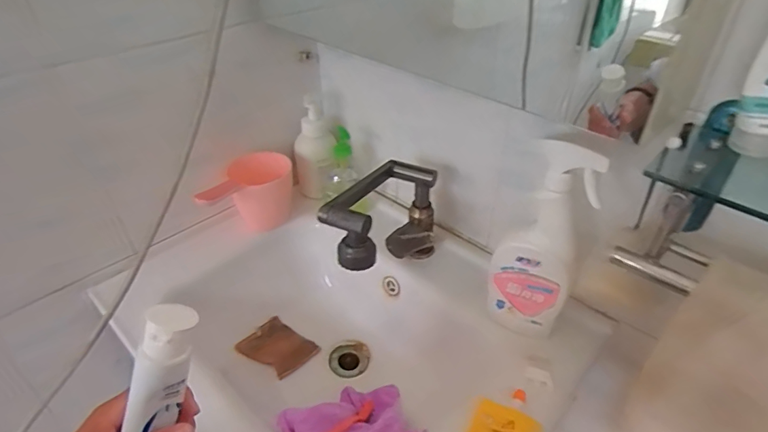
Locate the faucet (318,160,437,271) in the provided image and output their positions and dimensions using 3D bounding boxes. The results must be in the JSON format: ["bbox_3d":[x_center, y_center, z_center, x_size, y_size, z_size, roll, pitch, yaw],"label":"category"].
[{"bbox_3d":[0.008,0.031,0.661,0.105,0.169,0.204,19,41,23],"label":"faucet"}]

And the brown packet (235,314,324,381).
[{"bbox_3d":[-0.168,0.212,0.752,0.102,0.022,0.081,20,41,24],"label":"brown packet"}]

